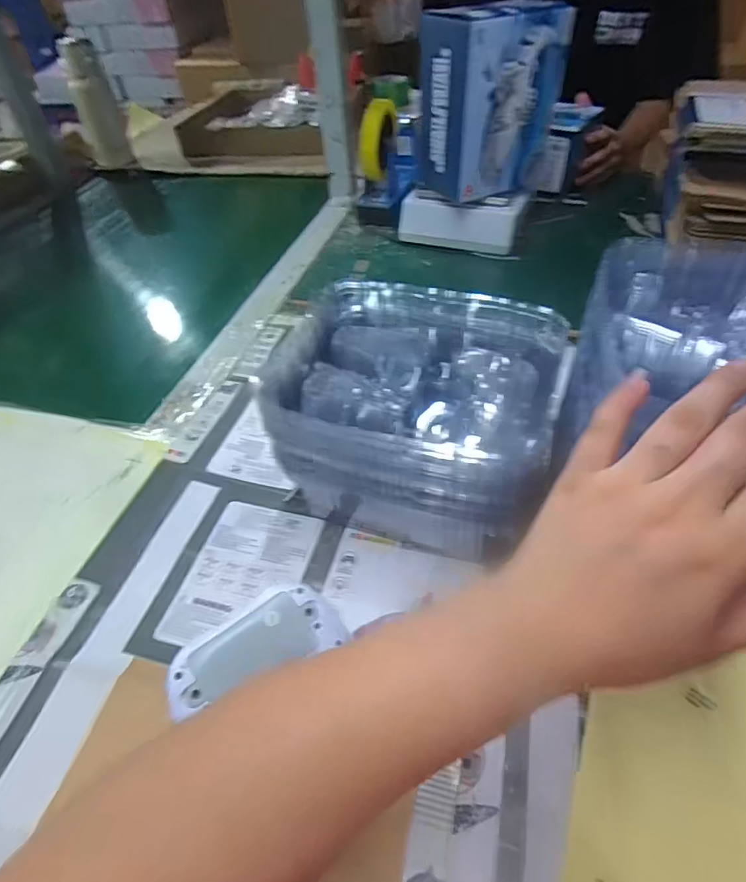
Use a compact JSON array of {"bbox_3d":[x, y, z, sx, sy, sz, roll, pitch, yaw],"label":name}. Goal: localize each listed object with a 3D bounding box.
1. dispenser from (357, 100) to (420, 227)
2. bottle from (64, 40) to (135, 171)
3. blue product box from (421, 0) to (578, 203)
[{"bbox_3d":[0.032,-0.488,0.876,0.064,0.143,0.246,8,47,13],"label":"dispenser"},{"bbox_3d":[-0.572,-0.689,1.052,0.081,0.210,0.069,-23,48,-17],"label":"bottle"},{"bbox_3d":[0.159,-0.460,0.690,0.167,0.210,0.105,-26,49,-19],"label":"blue product box"}]

